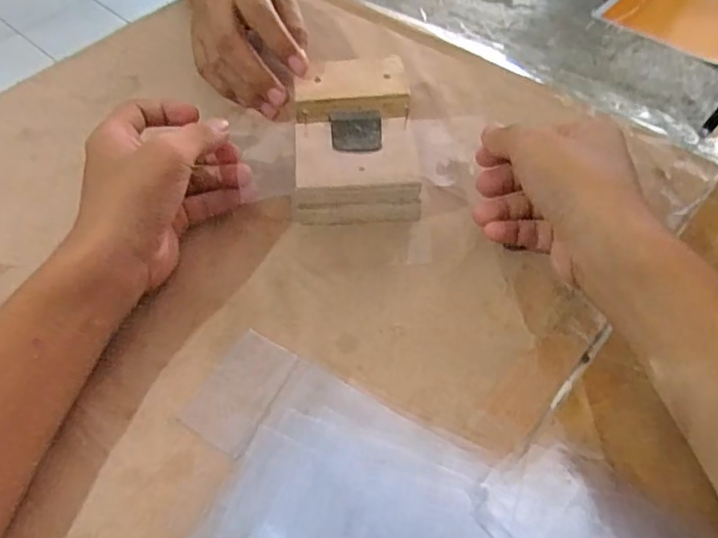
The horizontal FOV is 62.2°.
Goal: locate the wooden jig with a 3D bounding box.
[{"bbox_3d":[-0.002,-0.089,0.409,0.082,0.036,0.143,-2,53,0],"label":"wooden jig"}]

